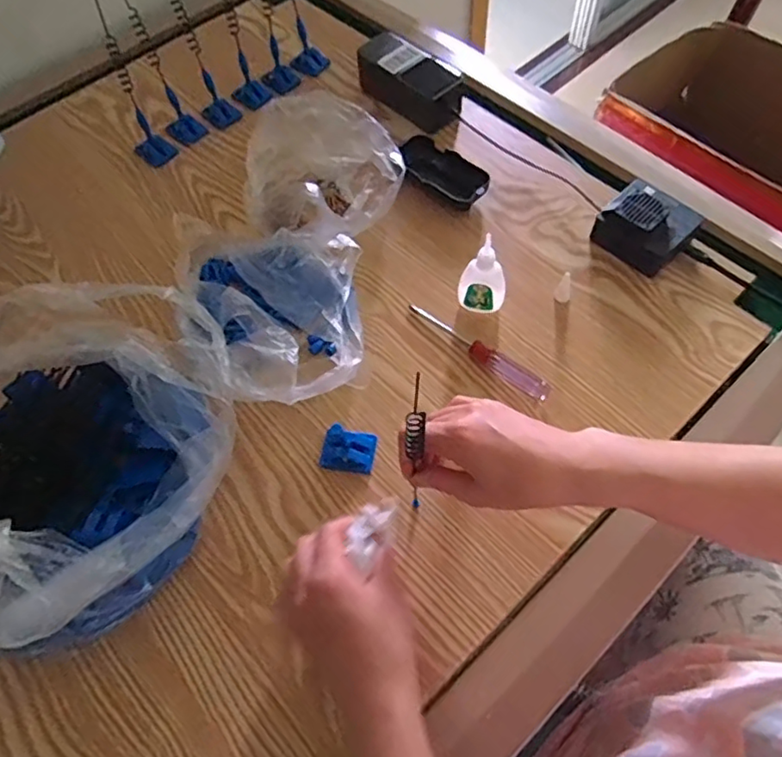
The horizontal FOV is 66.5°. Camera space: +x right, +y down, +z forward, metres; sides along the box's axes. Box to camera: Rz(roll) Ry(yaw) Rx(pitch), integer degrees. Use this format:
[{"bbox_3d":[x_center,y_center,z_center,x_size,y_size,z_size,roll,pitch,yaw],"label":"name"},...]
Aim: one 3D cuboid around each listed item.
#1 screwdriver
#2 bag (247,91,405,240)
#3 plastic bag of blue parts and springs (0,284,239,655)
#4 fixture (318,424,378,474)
[{"bbox_3d":[0.077,-0.027,0.538,0.151,0.013,0.019,36,68,21],"label":"screwdriver"},{"bbox_3d":[-0.084,-0.216,0.621,0.154,0.070,0.164,-40,66,-18],"label":"bag"},{"bbox_3d":[-0.225,0.038,0.430,0.238,0.177,0.250,-40,65,-18],"label":"plastic bag of blue parts and springs"},{"bbox_3d":[-0.035,0.059,0.495,0.042,0.023,0.034,8,61,8],"label":"fixture"}]

